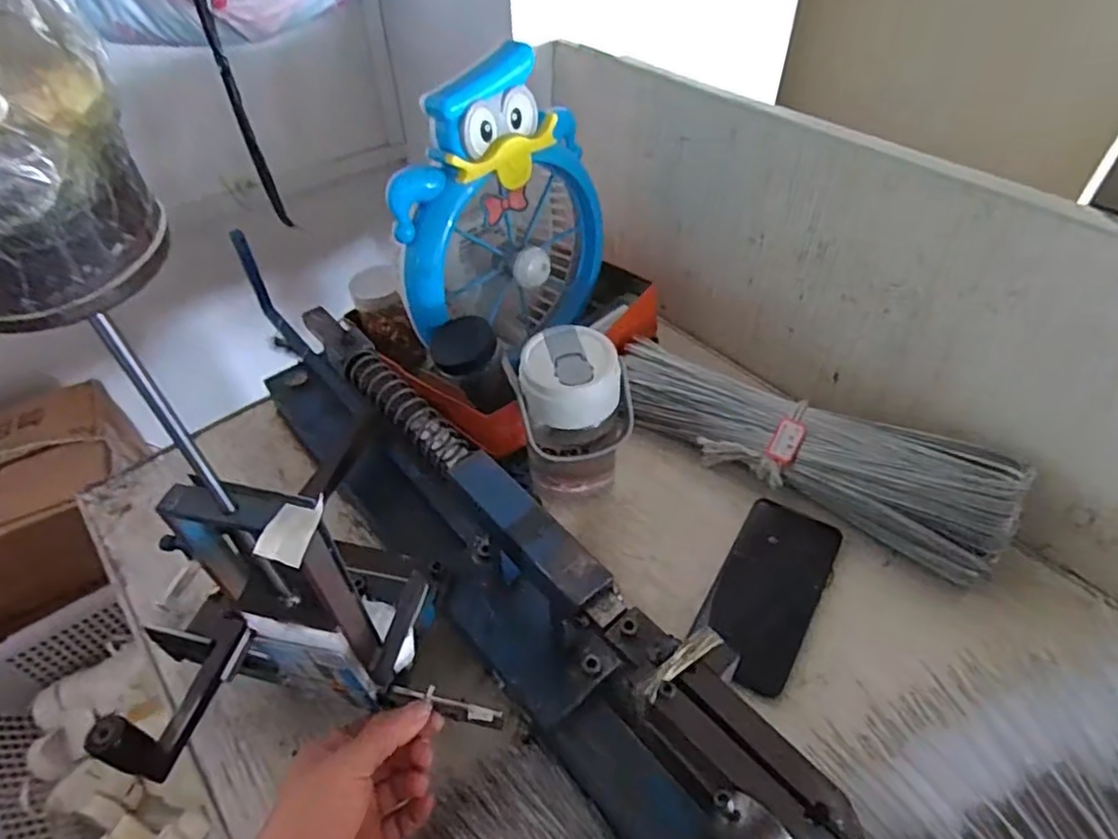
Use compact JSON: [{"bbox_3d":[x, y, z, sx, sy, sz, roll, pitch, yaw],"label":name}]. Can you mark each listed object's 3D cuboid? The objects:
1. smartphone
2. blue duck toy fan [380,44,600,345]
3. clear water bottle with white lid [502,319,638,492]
[{"bbox_3d":[0.173,0.140,0.538,0.078,0.012,0.158,19,56,29],"label":"smartphone"},{"bbox_3d":[-0.057,-0.191,0.629,0.226,0.265,0.097,-28,53,-22],"label":"blue duck toy fan"},{"bbox_3d":[0.010,0.004,0.570,0.092,0.150,0.083,-16,49,-12],"label":"clear water bottle with white lid"}]

